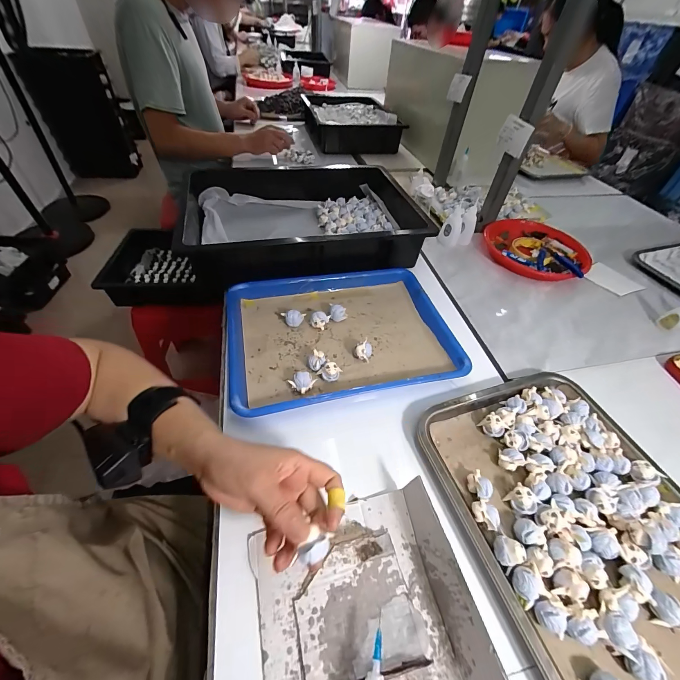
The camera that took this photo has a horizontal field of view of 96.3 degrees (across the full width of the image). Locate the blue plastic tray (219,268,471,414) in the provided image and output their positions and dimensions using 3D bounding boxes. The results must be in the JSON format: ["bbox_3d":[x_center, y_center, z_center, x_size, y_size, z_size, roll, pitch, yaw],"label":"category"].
[{"bbox_3d":[0.000,-0.017,0.484,0.338,0.031,0.258,-9,49,-11],"label":"blue plastic tray"}]

